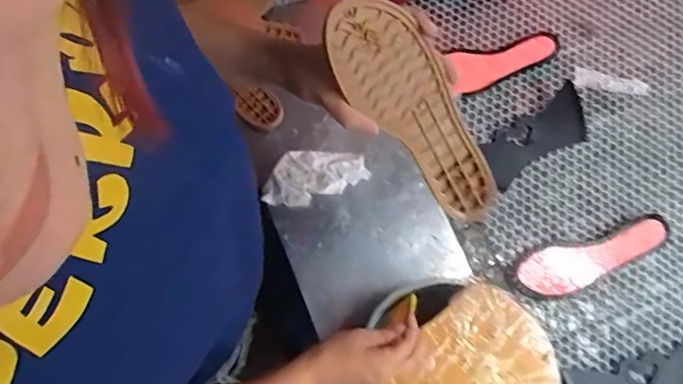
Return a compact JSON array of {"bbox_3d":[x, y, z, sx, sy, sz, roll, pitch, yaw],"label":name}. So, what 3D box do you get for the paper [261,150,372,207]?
[{"bbox_3d":[-0.037,-0.019,0.725,0.147,0.028,0.077,1,78,0],"label":"paper"}]

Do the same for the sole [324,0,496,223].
[{"bbox_3d":[0.071,-0.066,0.453,0.075,0.021,0.241,-47,120,-9],"label":"sole"}]

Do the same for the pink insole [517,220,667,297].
[{"bbox_3d":[0.366,0.099,0.740,0.219,0.023,0.065,-17,78,-4],"label":"pink insole"}]

